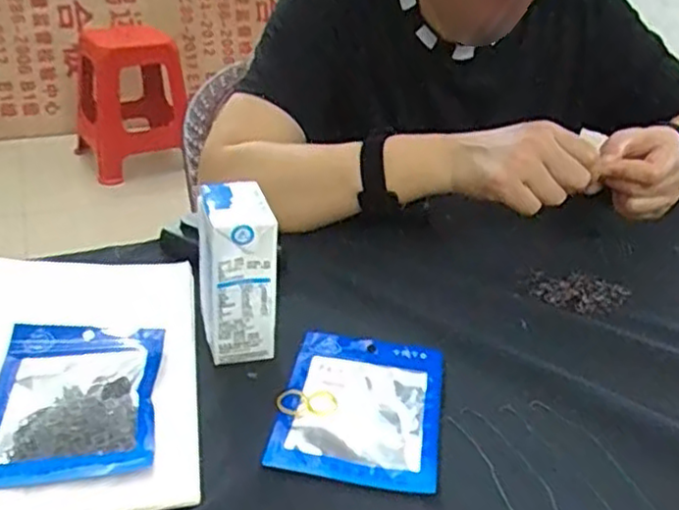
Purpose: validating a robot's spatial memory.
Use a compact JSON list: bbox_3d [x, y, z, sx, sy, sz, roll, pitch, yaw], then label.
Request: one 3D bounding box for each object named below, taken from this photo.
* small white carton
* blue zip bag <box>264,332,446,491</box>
[{"bbox_3d":[-0.069,0.015,0.484,0.049,0.112,0.054,-2,30,-10],"label":"small white carton"},{"bbox_3d":[0.015,0.095,0.457,0.099,0.005,0.131,7,29,7],"label":"blue zip bag"}]

